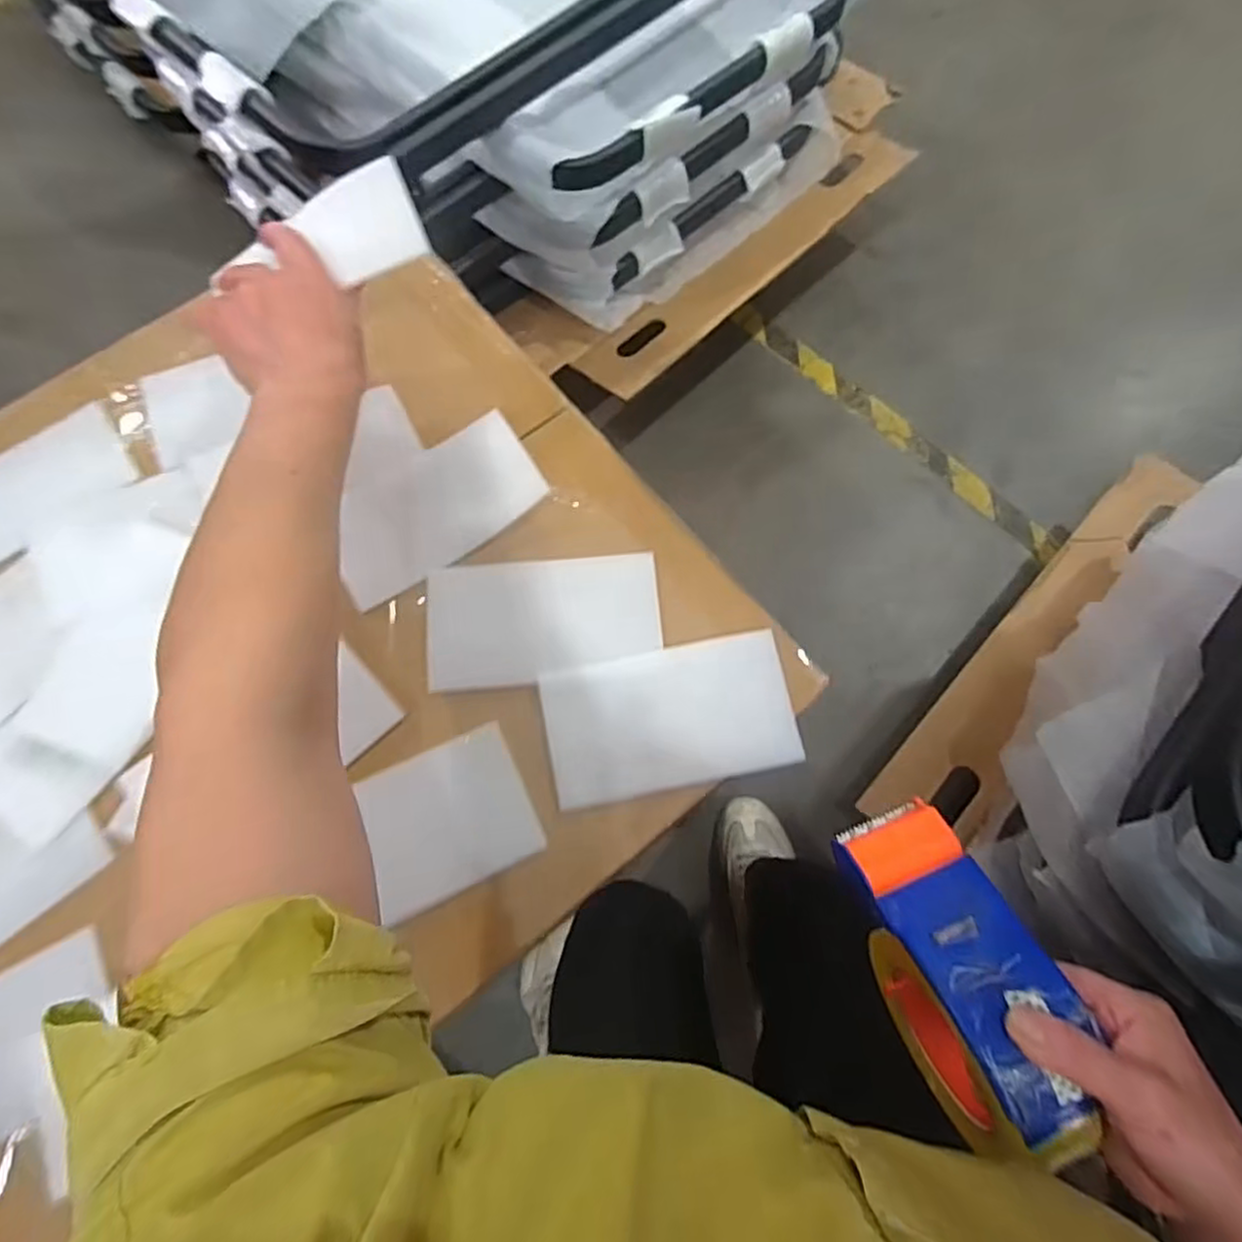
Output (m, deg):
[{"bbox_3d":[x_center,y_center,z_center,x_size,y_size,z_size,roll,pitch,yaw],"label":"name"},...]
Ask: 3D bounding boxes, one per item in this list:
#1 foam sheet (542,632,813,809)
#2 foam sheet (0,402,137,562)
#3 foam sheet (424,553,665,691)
[{"bbox_3d":[0.029,0.056,0.400,0.141,0.005,0.079,-11,71,-3],"label":"foam sheet"},{"bbox_3d":[-0.406,-0.085,0.462,0.140,0.009,0.079,-40,75,-12],"label":"foam sheet"},{"bbox_3d":[-0.047,-0.001,0.423,0.140,0.005,0.079,-5,67,0],"label":"foam sheet"}]

